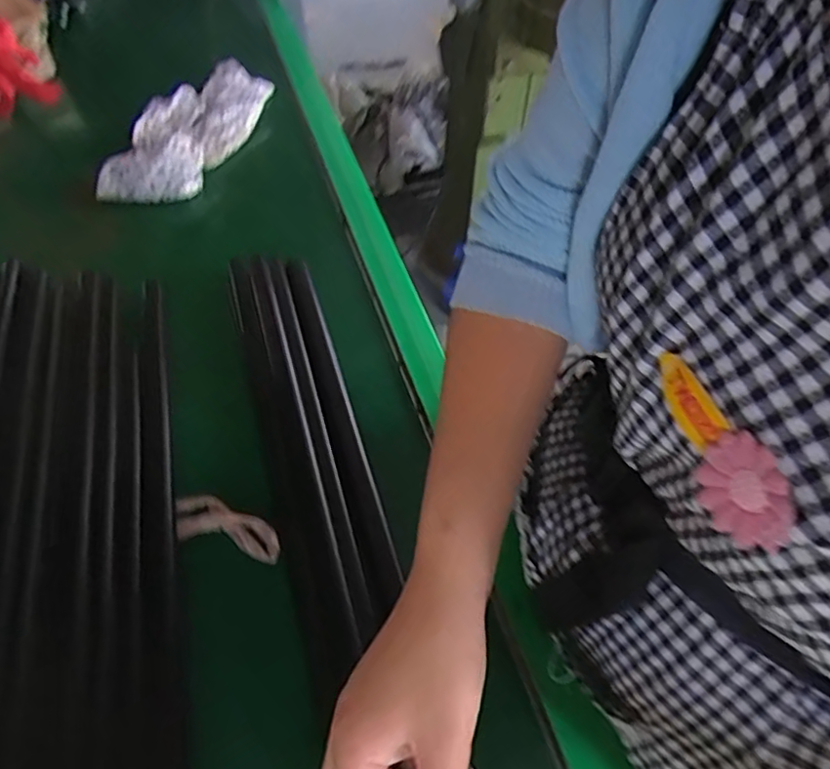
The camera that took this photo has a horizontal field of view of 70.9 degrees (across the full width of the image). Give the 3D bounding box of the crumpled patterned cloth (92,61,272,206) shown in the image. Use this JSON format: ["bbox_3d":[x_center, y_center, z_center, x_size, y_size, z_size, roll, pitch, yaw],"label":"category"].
[{"bbox_3d":[-0.289,-0.341,0.776,0.107,0.068,0.291,21,57,15],"label":"crumpled patterned cloth"}]

